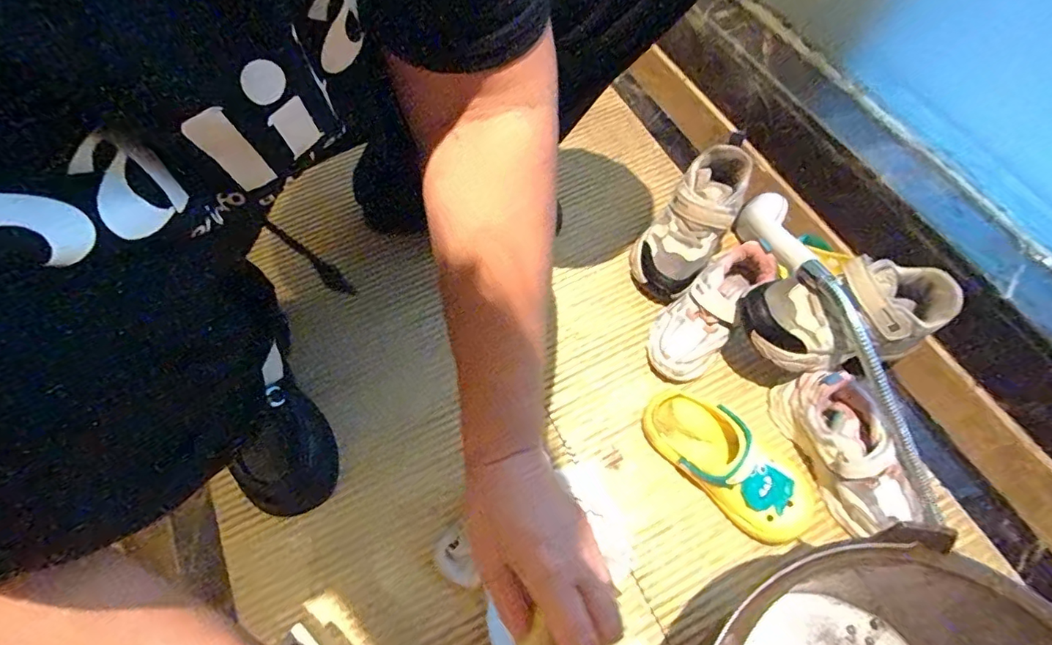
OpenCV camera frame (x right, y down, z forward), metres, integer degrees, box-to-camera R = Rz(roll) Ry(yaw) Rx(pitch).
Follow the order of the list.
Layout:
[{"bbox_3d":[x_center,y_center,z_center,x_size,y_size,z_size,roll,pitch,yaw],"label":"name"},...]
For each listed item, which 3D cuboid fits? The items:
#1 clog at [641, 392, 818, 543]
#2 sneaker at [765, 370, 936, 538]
[{"bbox_3d":[0.197,0.130,0.485,0.079,0.062,0.173,-40,70,-15],"label":"clog"},{"bbox_3d":[0.301,0.115,0.475,0.065,0.077,0.146,-27,67,-9],"label":"sneaker"}]

